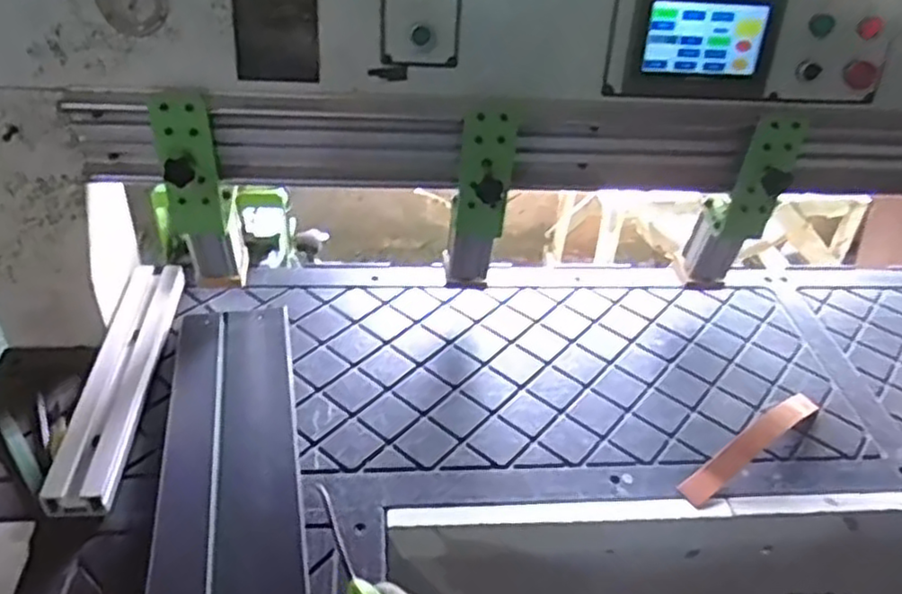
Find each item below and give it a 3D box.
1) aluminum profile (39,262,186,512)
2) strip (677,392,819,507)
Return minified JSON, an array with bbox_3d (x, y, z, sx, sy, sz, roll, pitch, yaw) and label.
[{"bbox_3d":[-0.463,0.110,1.009,0.084,0.042,0.447,0,40,-6],"label":"aluminum profile"},{"bbox_3d":[0.425,0.202,1.002,0.290,0.023,0.034,-24,48,-31],"label":"strip"}]

